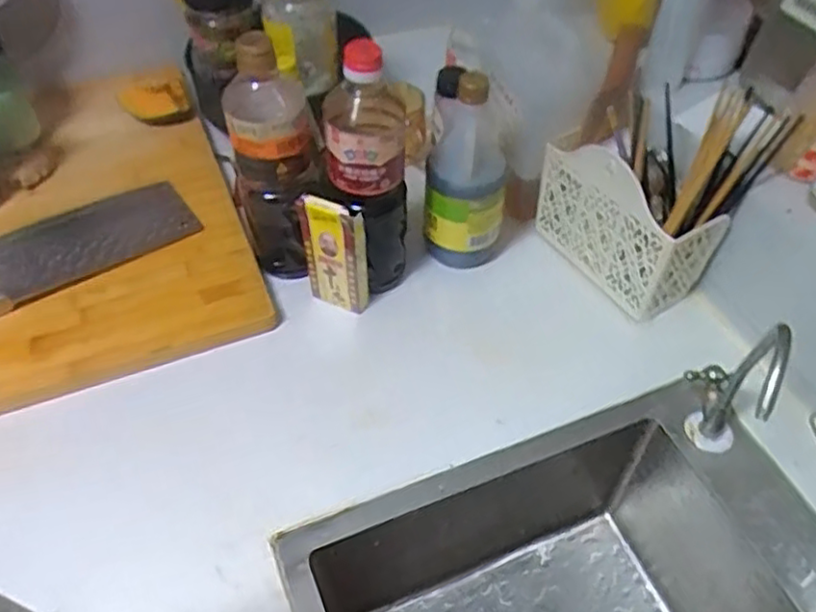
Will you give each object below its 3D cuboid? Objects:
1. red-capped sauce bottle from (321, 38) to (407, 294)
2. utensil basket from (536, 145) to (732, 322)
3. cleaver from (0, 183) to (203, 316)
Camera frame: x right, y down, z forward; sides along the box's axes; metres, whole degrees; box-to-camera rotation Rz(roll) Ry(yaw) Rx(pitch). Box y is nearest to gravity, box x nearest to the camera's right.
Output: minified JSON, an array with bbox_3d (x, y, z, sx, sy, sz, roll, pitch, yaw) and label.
[{"bbox_3d":[-0.040,-0.120,0.677,0.078,0.263,0.090,-4,50,-4],"label":"red-capped sauce bottle"},{"bbox_3d":[0.233,-0.094,0.735,0.086,0.150,0.178,-26,55,-21],"label":"utensil basket"},{"bbox_3d":[-0.397,-0.057,0.750,0.321,0.028,0.121,-29,56,-23],"label":"cleaver"}]

